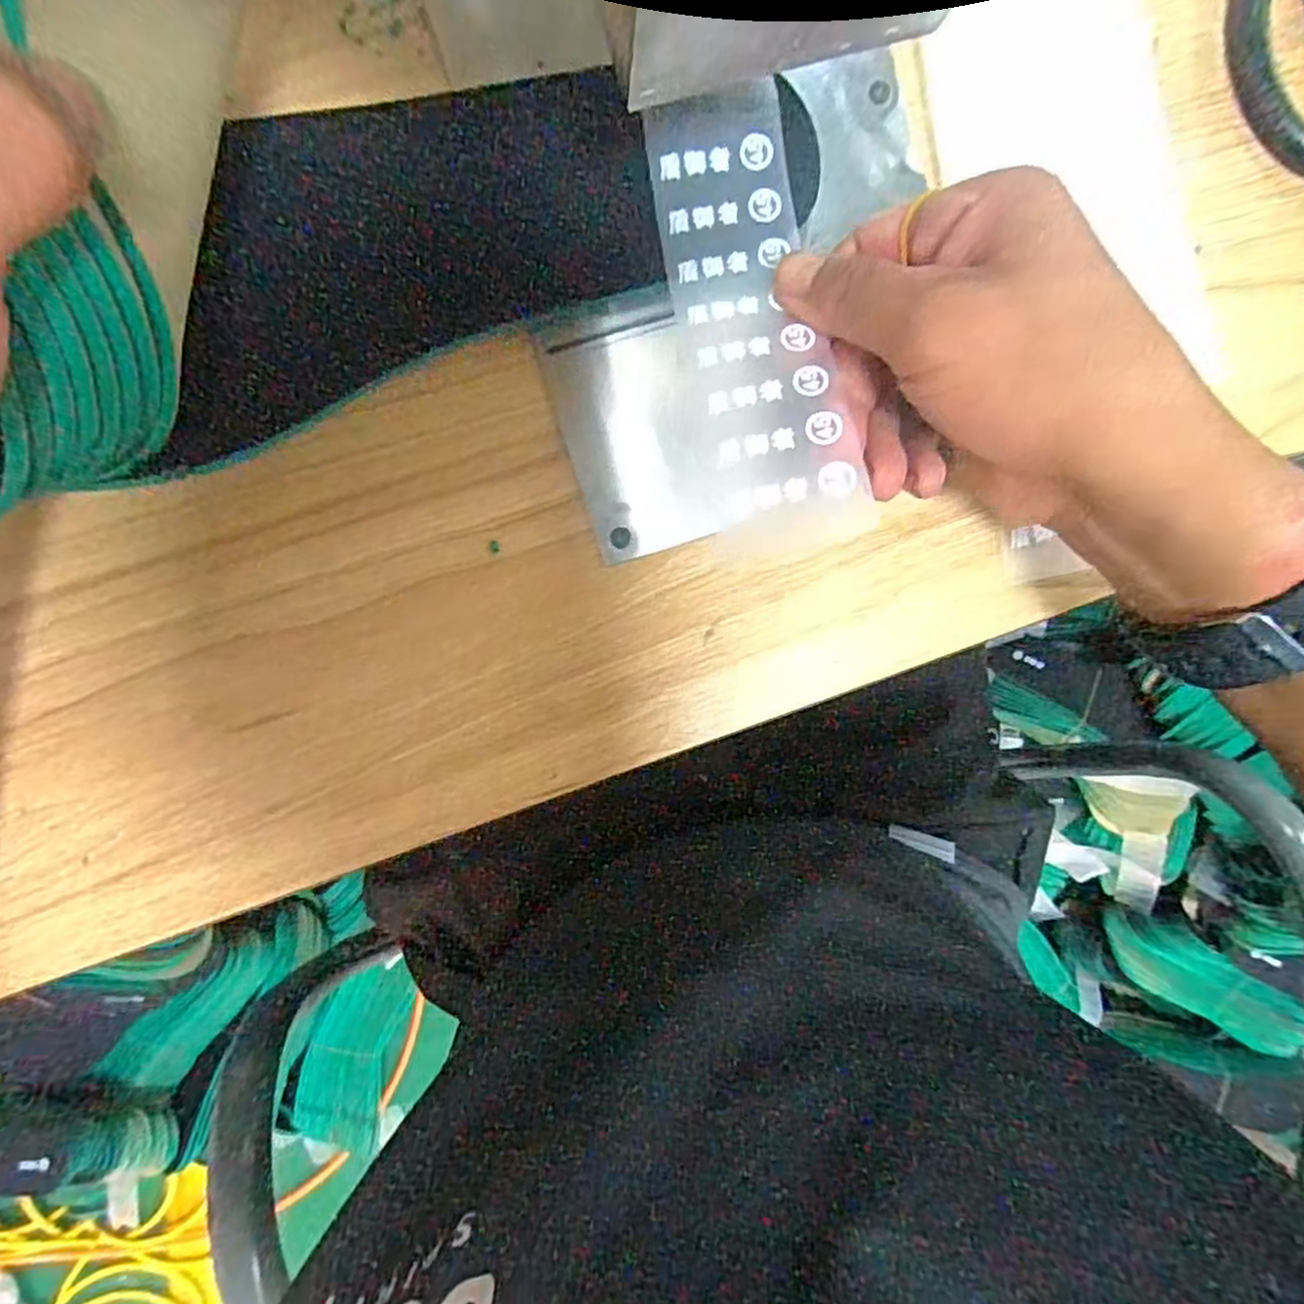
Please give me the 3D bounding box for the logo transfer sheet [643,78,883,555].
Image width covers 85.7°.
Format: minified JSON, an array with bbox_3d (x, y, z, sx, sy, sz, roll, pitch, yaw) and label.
[{"bbox_3d":[0.031,-0.101,0.214,0.043,0.016,0.144,-8,80,-5],"label":"logo transfer sheet"}]

